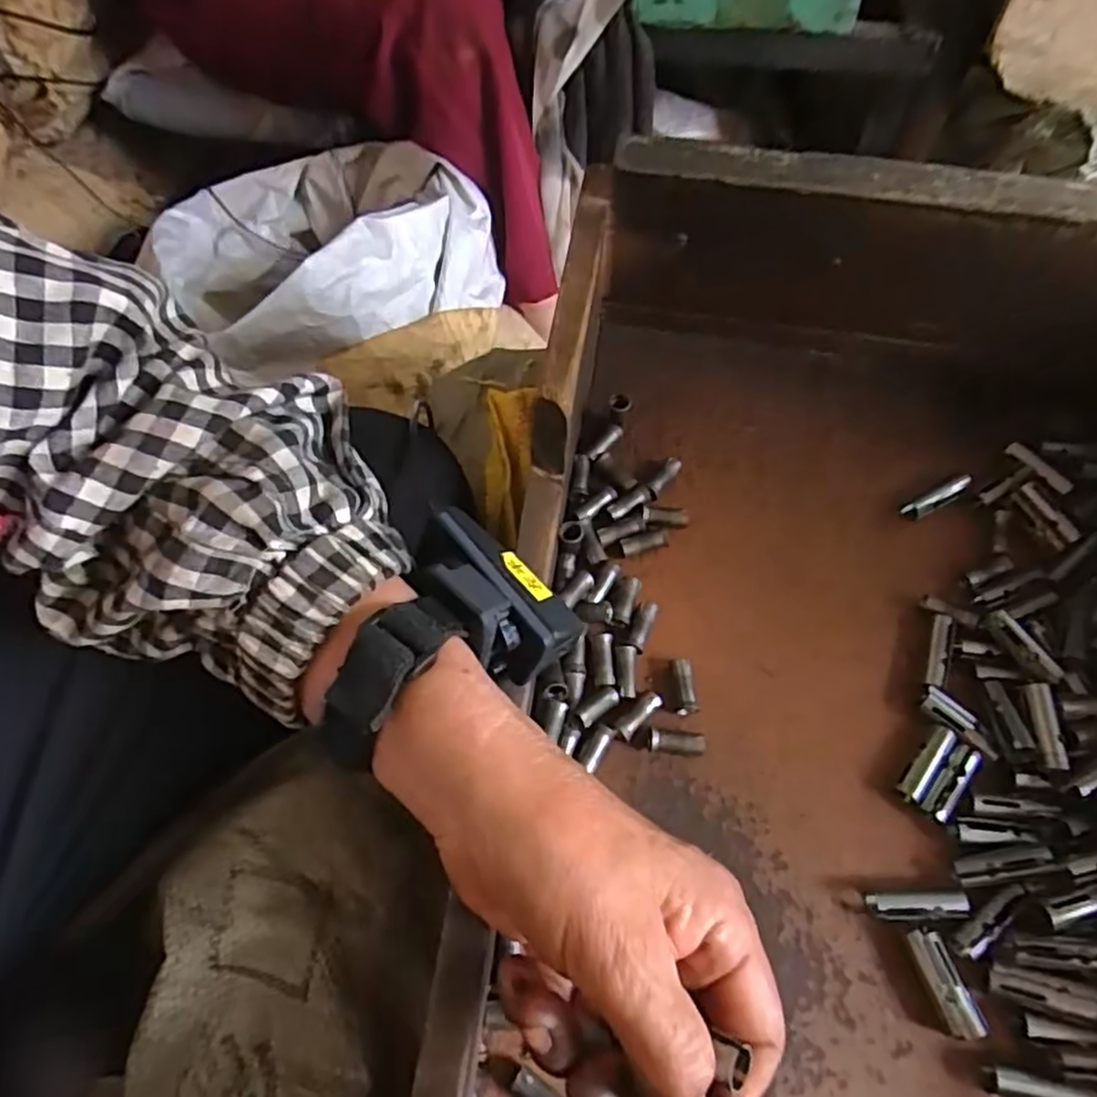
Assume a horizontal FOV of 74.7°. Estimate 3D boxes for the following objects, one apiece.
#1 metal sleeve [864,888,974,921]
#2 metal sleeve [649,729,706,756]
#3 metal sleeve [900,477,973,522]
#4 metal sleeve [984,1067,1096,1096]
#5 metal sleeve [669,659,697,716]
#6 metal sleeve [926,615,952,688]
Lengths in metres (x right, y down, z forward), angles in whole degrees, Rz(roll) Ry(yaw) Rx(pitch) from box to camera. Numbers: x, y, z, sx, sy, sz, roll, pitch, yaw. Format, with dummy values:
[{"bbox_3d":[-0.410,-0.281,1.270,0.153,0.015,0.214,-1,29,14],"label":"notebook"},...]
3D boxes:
[{"bbox_3d":[0.151,0.145,0.293,0.038,0.010,0.012,-1,61,-1],"label":"metal sleeve"},{"bbox_3d":[0.058,0.088,0.325,0.025,0.008,0.010,5,61,2],"label":"metal sleeve"},{"bbox_3d":[0.205,-0.027,0.377,0.040,0.011,0.010,-31,64,7],"label":"metal sleeve"},{"bbox_3d":[0.183,0.201,0.267,0.038,0.007,0.009,7,61,4],"label":"metal sleeve"},{"bbox_3d":[0.062,0.064,0.333,0.010,0.008,0.026,-6,78,-4],"label":"metal sleeve"},{"bbox_3d":[0.183,0.048,0.337,0.008,0.004,0.037,19,63,9],"label":"metal sleeve"}]

